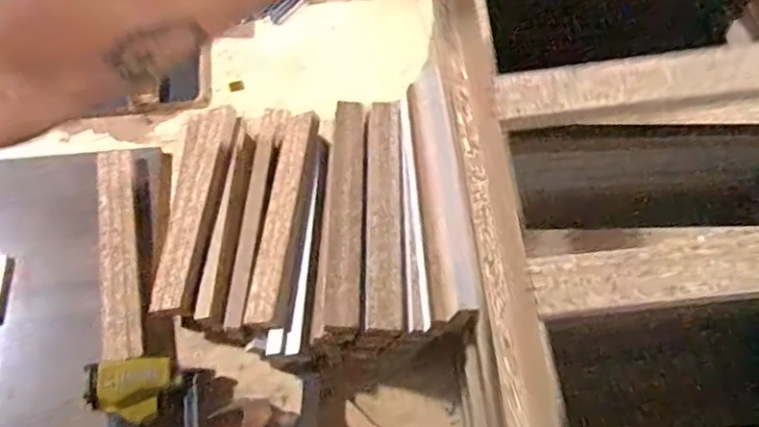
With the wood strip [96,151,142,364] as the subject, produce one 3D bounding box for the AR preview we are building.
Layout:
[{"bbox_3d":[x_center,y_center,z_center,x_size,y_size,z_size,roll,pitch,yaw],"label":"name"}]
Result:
[{"bbox_3d":[-0.344,0.045,0.778,0.046,0.015,0.304,-12,62,-9],"label":"wood strip"}]

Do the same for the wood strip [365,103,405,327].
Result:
[{"bbox_3d":[0.006,-0.010,0.707,0.042,0.022,0.299,1,60,-2],"label":"wood strip"}]

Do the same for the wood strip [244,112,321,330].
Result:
[{"bbox_3d":[-0.121,-0.001,0.767,0.062,0.032,0.293,7,60,1],"label":"wood strip"}]

